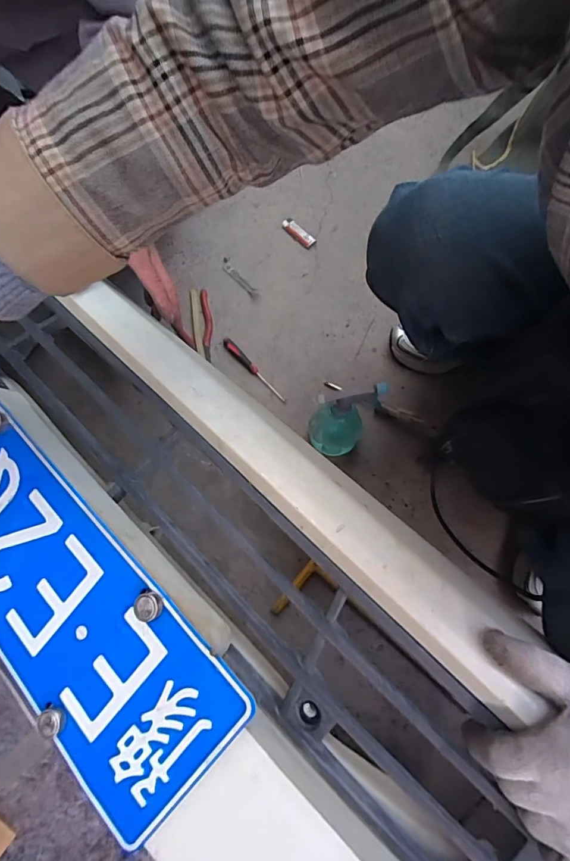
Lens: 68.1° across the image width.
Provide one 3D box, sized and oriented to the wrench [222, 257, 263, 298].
[{"bbox_3d":[-0.088,-0.301,0.829,0.022,0.010,0.103,-38,74,-11],"label":"wrench"}]

